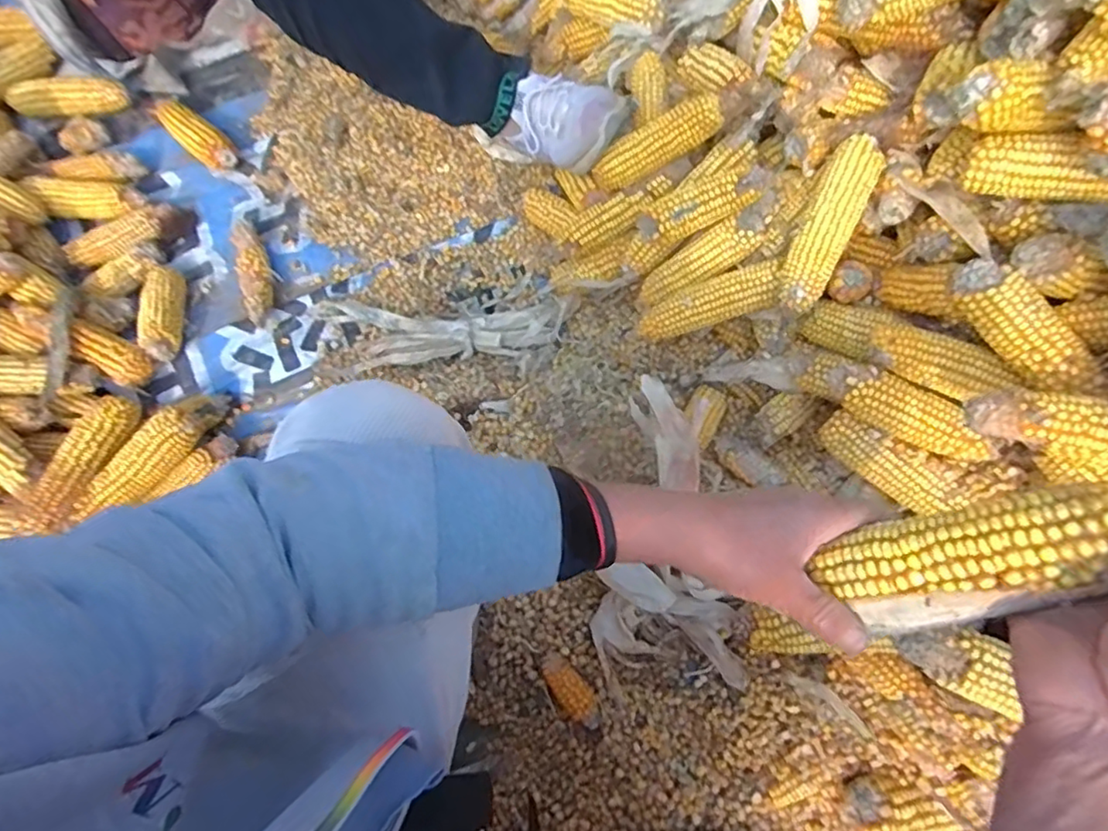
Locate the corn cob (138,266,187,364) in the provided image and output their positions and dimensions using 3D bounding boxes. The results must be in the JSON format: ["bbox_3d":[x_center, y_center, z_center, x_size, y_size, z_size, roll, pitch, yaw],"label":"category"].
[{"bbox_3d":[-0.520,-0.139,0.822,0.047,0.046,0.146,-11,72,-1],"label":"corn cob"}]

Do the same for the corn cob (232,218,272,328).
[{"bbox_3d":[-0.409,-0.189,0.833,0.043,0.035,0.154,-18,72,-3],"label":"corn cob"}]

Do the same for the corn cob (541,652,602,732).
[{"bbox_3d":[0.019,0.284,0.636,0.032,0.034,0.079,-43,75,-11],"label":"corn cob"}]

